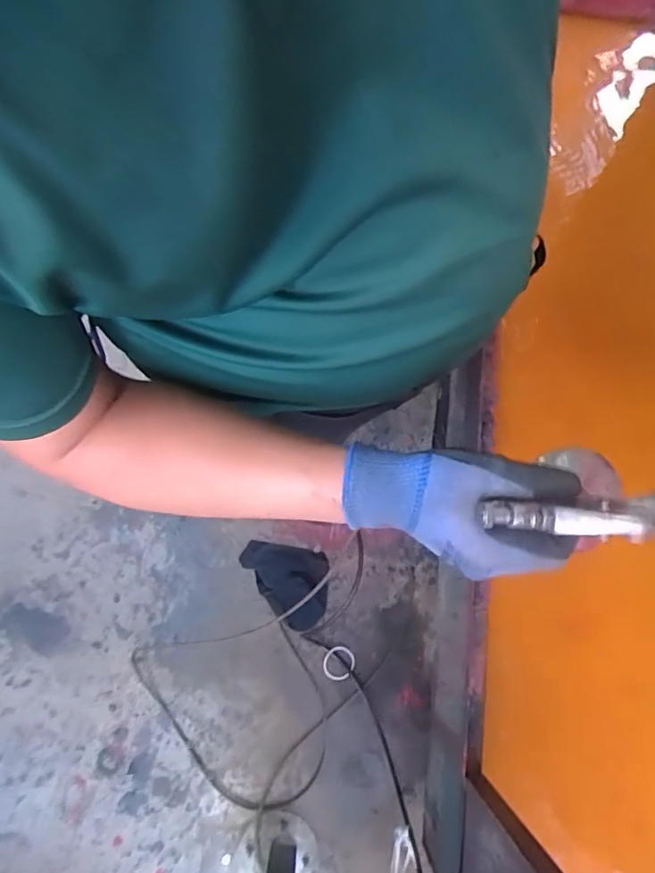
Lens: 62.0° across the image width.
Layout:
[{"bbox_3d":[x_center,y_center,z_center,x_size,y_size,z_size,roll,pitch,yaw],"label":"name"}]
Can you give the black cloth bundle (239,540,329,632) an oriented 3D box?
[{"bbox_3d":[-0.123,0.411,1.502,0.241,0.077,0.211,8,74,1],"label":"black cloth bundle"}]

